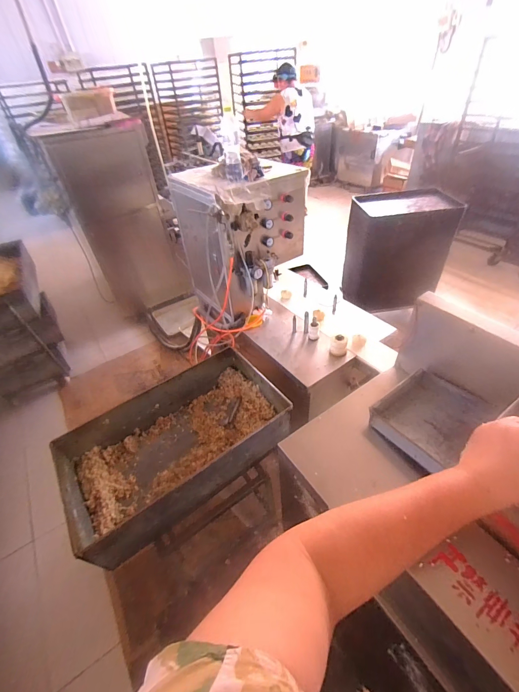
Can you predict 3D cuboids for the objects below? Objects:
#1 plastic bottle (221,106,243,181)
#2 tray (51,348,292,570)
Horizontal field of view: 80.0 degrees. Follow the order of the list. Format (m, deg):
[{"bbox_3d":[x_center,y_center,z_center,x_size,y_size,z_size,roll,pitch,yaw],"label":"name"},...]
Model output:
[{"bbox_3d":[-0.109,-0.779,1.208,0.070,0.230,0.059,-4,41,3],"label":"plastic bottle"},{"bbox_3d":[-0.313,0.356,1.184,0.795,0.178,0.491,-28,45,-23],"label":"tray"}]

